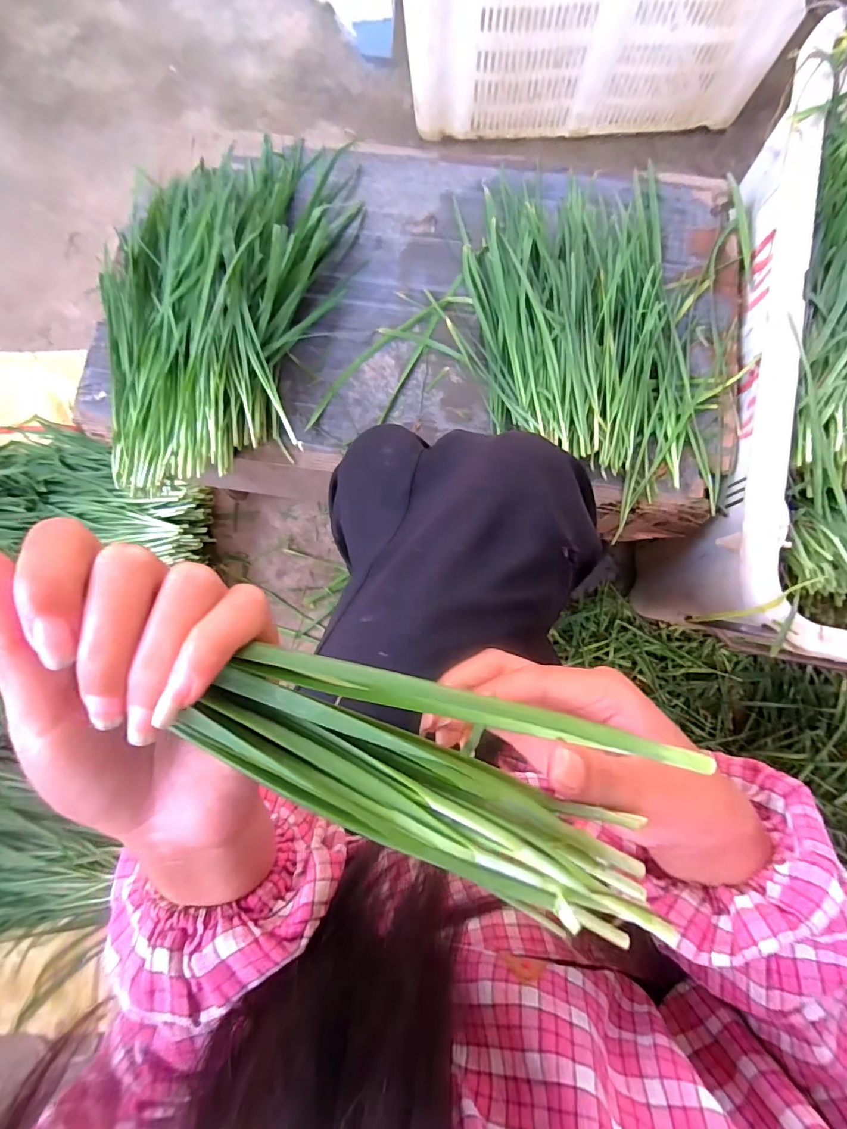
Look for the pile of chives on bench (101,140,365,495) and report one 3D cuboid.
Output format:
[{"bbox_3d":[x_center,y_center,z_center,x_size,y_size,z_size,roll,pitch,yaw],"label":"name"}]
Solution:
[{"bbox_3d":[-0.231,-0.299,0.521,0.263,0.071,0.446,8,81,1],"label":"pile of chives on bench"}]

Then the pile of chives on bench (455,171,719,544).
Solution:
[{"bbox_3d":[0.171,-0.259,0.514,0.234,0.038,0.393,-7,81,1],"label":"pile of chives on bench"}]

